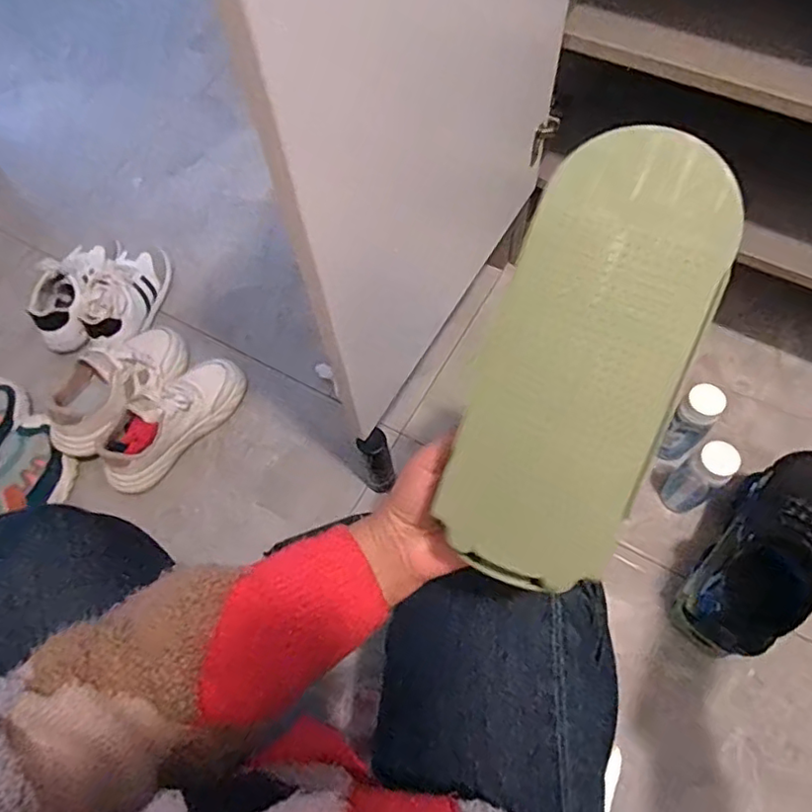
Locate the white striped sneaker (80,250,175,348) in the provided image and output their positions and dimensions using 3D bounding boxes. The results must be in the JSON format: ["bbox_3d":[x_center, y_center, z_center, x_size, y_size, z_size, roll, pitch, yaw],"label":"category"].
[{"bbox_3d":[-0.470,-0.180,0.988,0.092,0.081,0.251,7,50,7],"label":"white striped sneaker"}]

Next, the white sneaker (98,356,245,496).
[{"bbox_3d":[-0.349,0.016,0.883,0.088,0.102,0.240,37,71,20],"label":"white sneaker"}]

